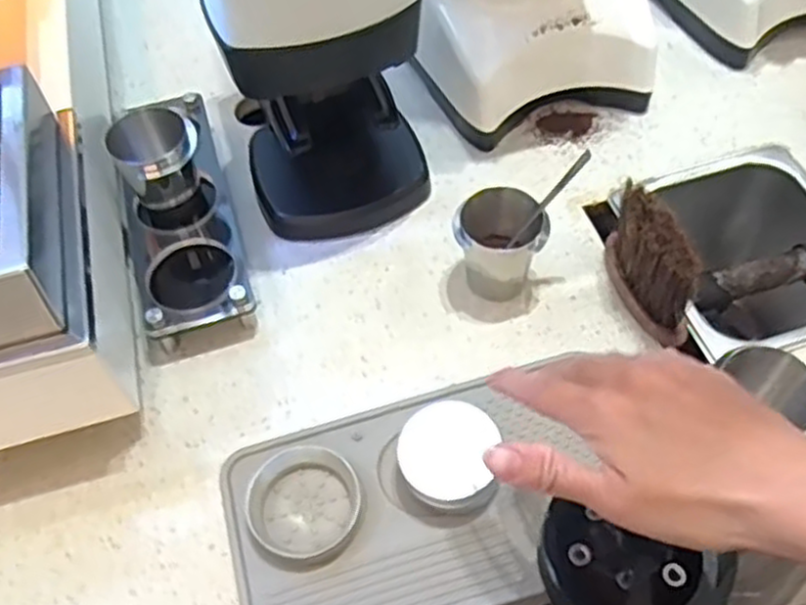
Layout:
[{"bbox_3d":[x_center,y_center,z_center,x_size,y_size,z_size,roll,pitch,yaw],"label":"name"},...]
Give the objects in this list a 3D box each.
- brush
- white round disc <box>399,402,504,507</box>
[{"bbox_3d":[0.167,-0.026,0.519,0.026,0.081,0.090,-19,56,-10],"label":"brush"},{"bbox_3d":[0.028,0.097,0.470,0.057,0.040,0.060,14,57,13],"label":"white round disc"}]

